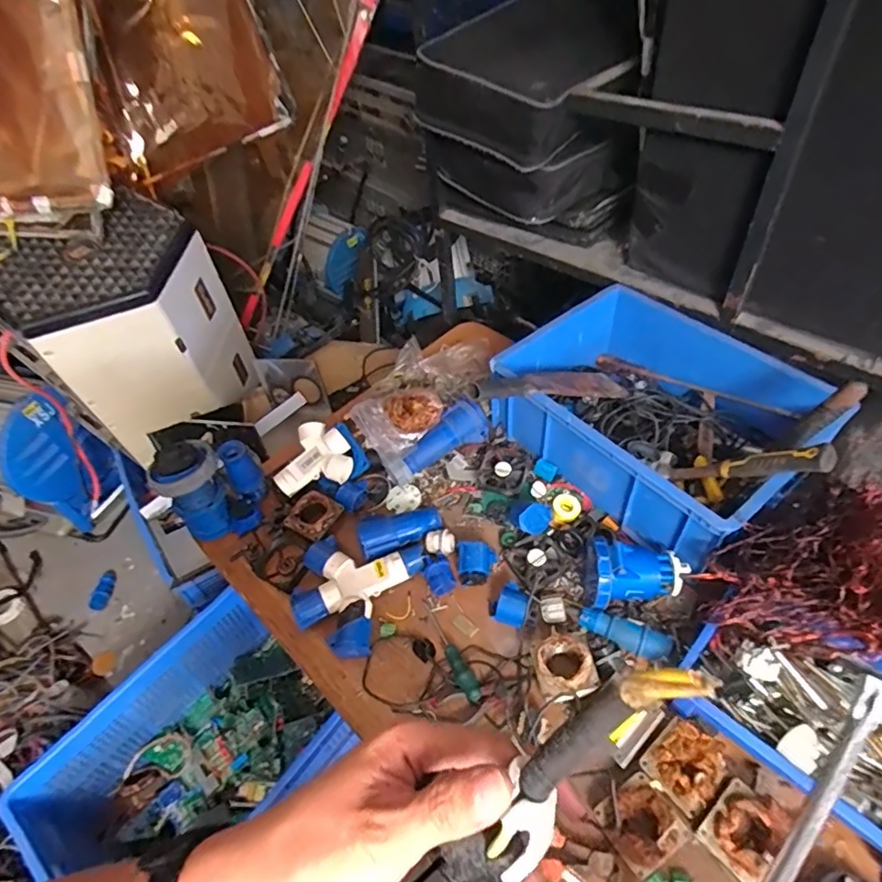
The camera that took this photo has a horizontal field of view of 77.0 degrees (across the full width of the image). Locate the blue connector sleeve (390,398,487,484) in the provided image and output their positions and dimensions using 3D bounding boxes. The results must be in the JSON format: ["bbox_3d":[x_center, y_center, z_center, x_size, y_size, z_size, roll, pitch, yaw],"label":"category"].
[{"bbox_3d":[-0.001,0.012,1.021,0.069,0.070,0.198,35,60,30],"label":"blue connector sleeve"}]

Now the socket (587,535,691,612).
[{"bbox_3d":[0.289,0.200,0.820,0.143,0.090,0.099,5,49,10],"label":"socket"}]

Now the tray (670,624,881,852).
[{"bbox_3d":[0.479,0.335,0.684,0.223,0.078,0.317,-36,55,-24],"label":"tray"}]

